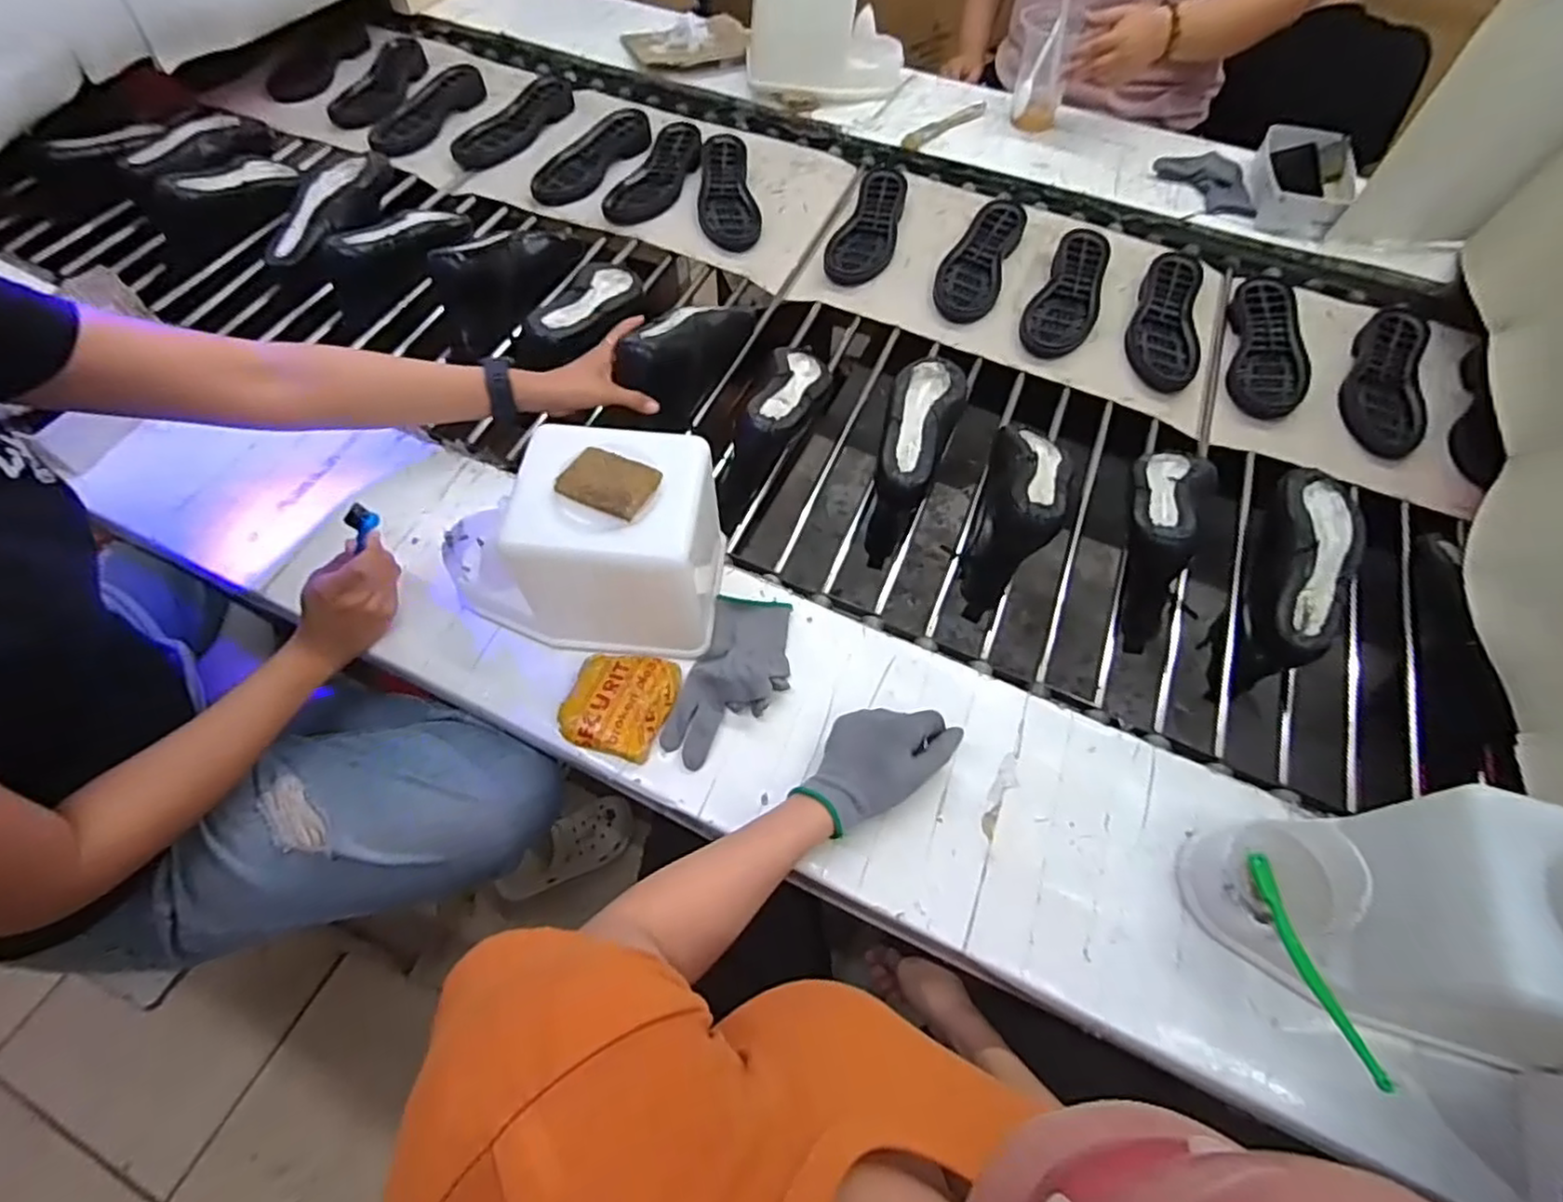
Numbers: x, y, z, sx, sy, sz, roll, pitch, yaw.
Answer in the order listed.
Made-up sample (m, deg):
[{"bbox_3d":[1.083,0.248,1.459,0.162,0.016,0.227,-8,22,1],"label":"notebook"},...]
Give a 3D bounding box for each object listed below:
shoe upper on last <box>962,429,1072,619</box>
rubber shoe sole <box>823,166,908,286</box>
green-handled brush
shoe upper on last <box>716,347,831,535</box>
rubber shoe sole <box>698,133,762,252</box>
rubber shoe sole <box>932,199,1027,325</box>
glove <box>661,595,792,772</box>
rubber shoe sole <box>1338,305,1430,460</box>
[{"bbox_3d":[0.246,-0.097,0.712,0.073,0.127,0.220,19,64,10],"label":"shoe upper on last"},{"bbox_3d":[0.136,-0.564,1.023,0.089,0.025,0.251,19,62,9],"label":"rubber shoe sole"},{"bbox_3d":[0.351,0.239,0.462,0.011,0.017,0.170,11,28,6],"label":"green-handled brush"},{"bbox_3d":[0.001,-0.208,0.777,0.081,0.111,0.256,12,63,6],"label":"shoe upper on last"},{"bbox_3d":[-0.084,-0.634,1.059,0.088,0.036,0.233,-5,61,-4],"label":"rubber shoe sole"},{"bbox_3d":[0.283,-0.493,0.982,0.088,0.025,0.241,21,63,10],"label":"rubber shoe sole"},{"bbox_3d":[-0.043,0.067,0.620,0.084,0.029,0.165,16,63,8],"label":"glove"},{"bbox_3d":[0.764,-0.283,0.866,0.082,0.024,0.256,22,63,10],"label":"rubber shoe sole"}]

